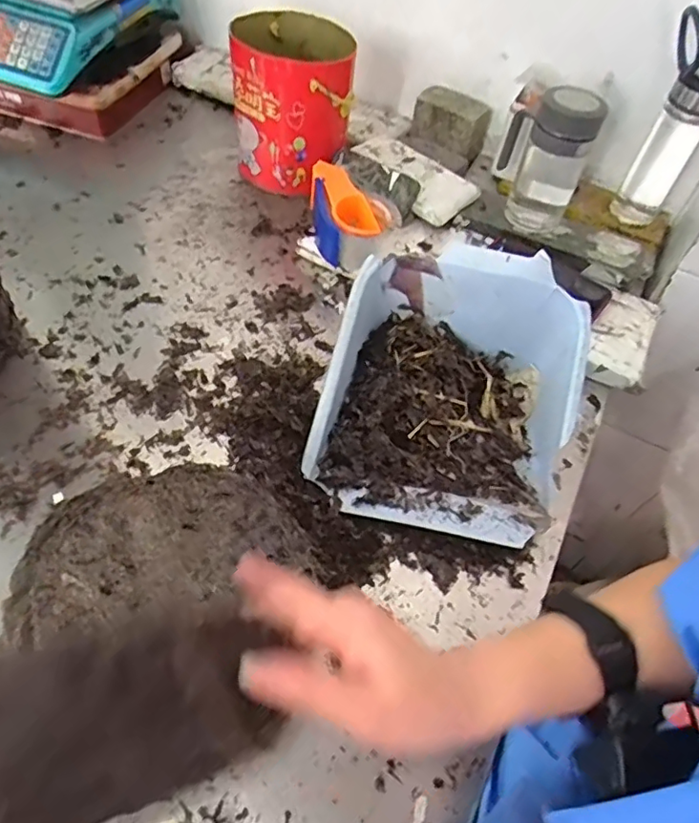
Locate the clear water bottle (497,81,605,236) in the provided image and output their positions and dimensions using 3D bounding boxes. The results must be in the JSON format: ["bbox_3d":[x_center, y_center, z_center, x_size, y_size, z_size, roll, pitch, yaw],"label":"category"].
[{"bbox_3d":[0.255,-0.332,0.751,0.107,0.162,0.077,20,54,9],"label":"clear water bottle"}]

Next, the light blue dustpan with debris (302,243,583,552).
[{"bbox_3d":[0.104,-0.023,0.558,0.243,0.118,0.250,11,54,3],"label":"light blue dustpan with debris"}]

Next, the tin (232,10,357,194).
[{"bbox_3d":[-0.082,-0.451,0.826,0.162,0.166,0.185,2,54,-4],"label":"tin"}]

